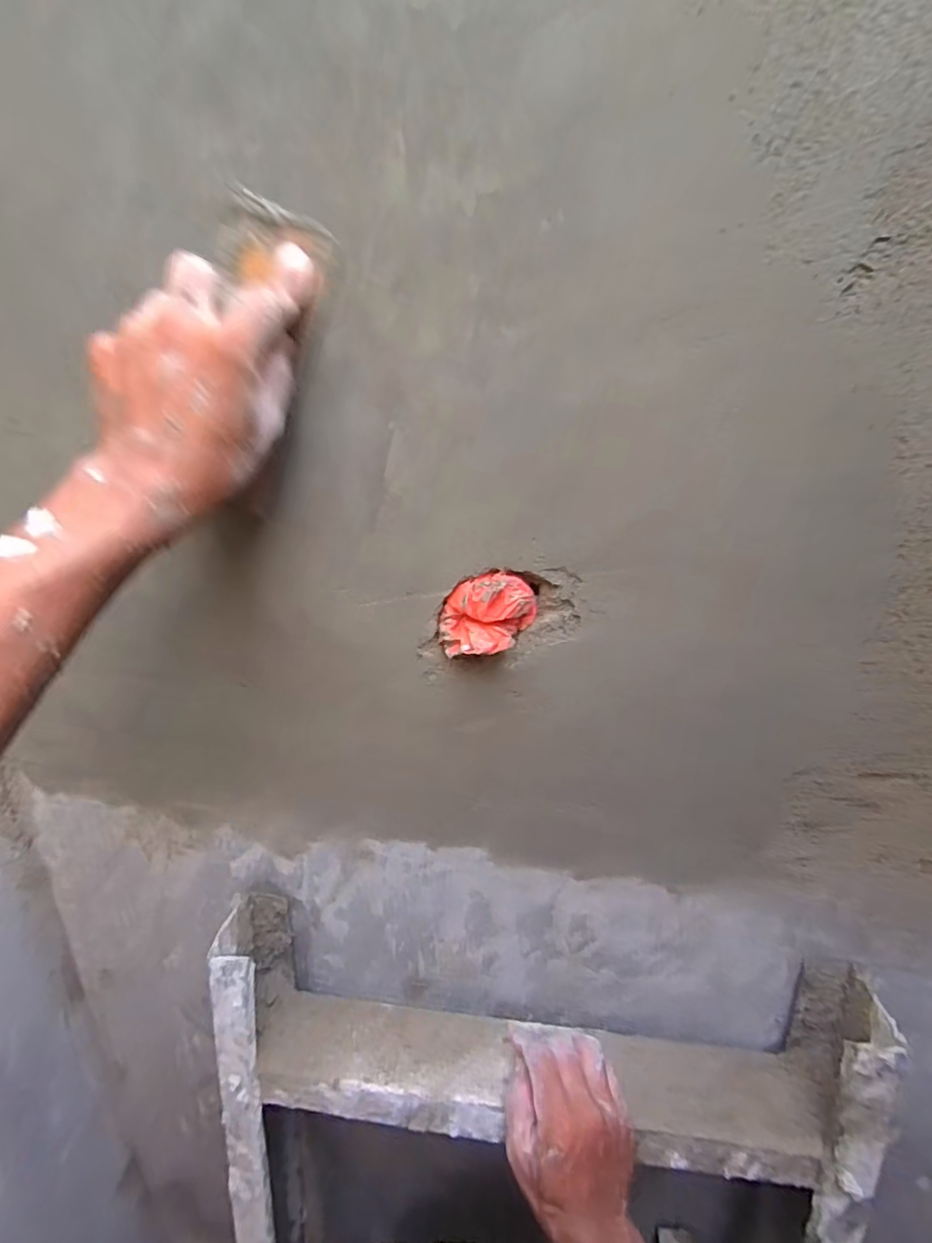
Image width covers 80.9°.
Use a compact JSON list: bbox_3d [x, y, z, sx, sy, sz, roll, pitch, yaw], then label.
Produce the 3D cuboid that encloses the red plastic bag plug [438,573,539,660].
[{"bbox_3d":[0.014,-0.004,0.353,0.061,0.046,0.037,4,23,4],"label":"red plastic bag plug"}]

